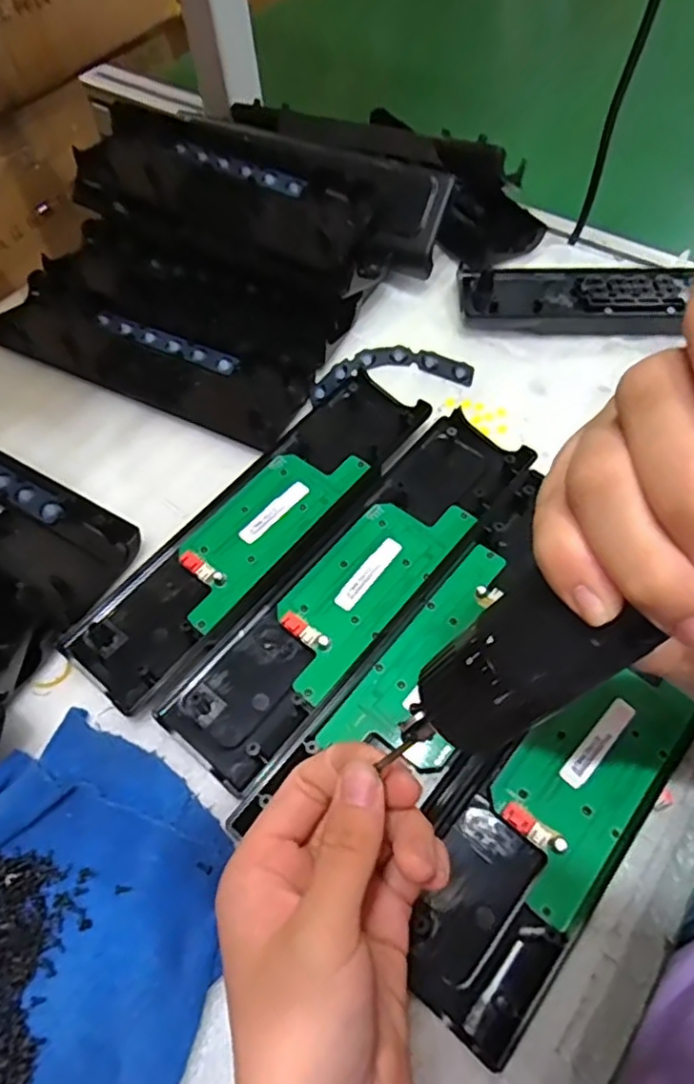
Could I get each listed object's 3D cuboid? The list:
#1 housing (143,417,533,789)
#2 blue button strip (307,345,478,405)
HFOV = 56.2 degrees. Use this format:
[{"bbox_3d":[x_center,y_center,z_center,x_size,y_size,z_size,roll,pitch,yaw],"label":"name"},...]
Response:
[{"bbox_3d":[0.008,0.014,0.349,0.066,0.019,0.245,36,67,22],"label":"housing"},{"bbox_3d":[0.029,-0.117,0.438,0.107,0.009,0.042,-5,58,0],"label":"blue button strip"}]

